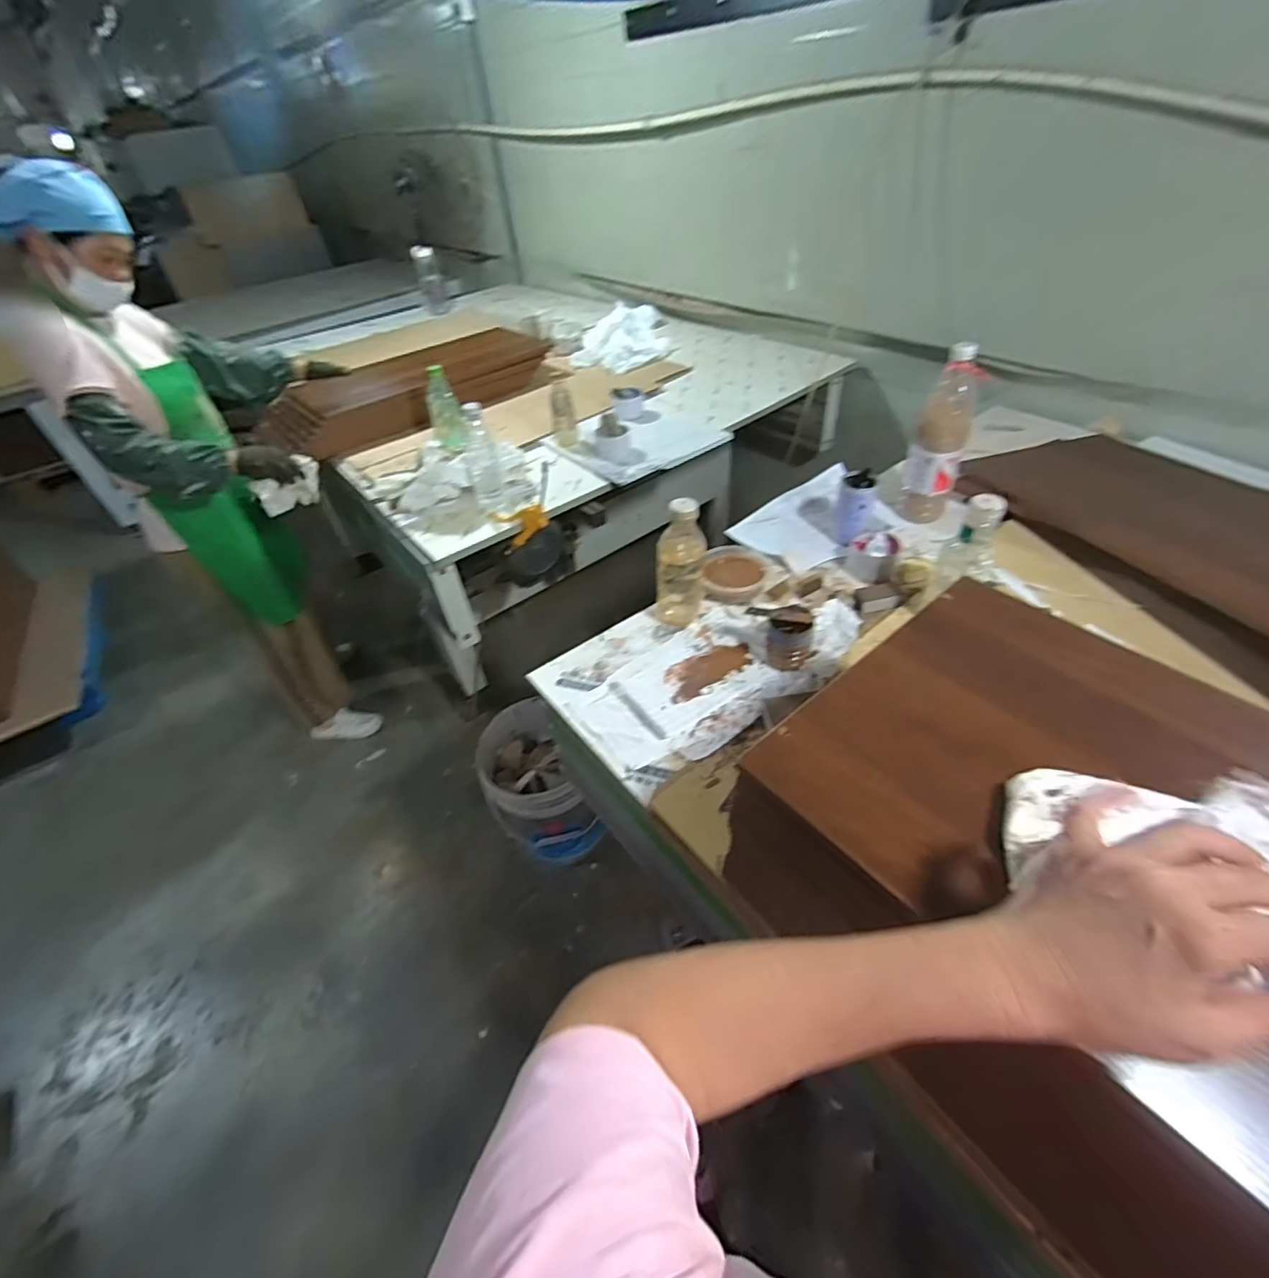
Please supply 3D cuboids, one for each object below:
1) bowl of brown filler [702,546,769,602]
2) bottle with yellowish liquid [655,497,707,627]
[{"bbox_3d":[0.179,-0.119,1.016,0.112,0.035,0.136,0,44,8],"label":"bowl of brown filler"},{"bbox_3d":[0.073,-0.111,0.902,0.079,0.219,0.063,-3,43,4],"label":"bottle with yellowish liquid"}]

